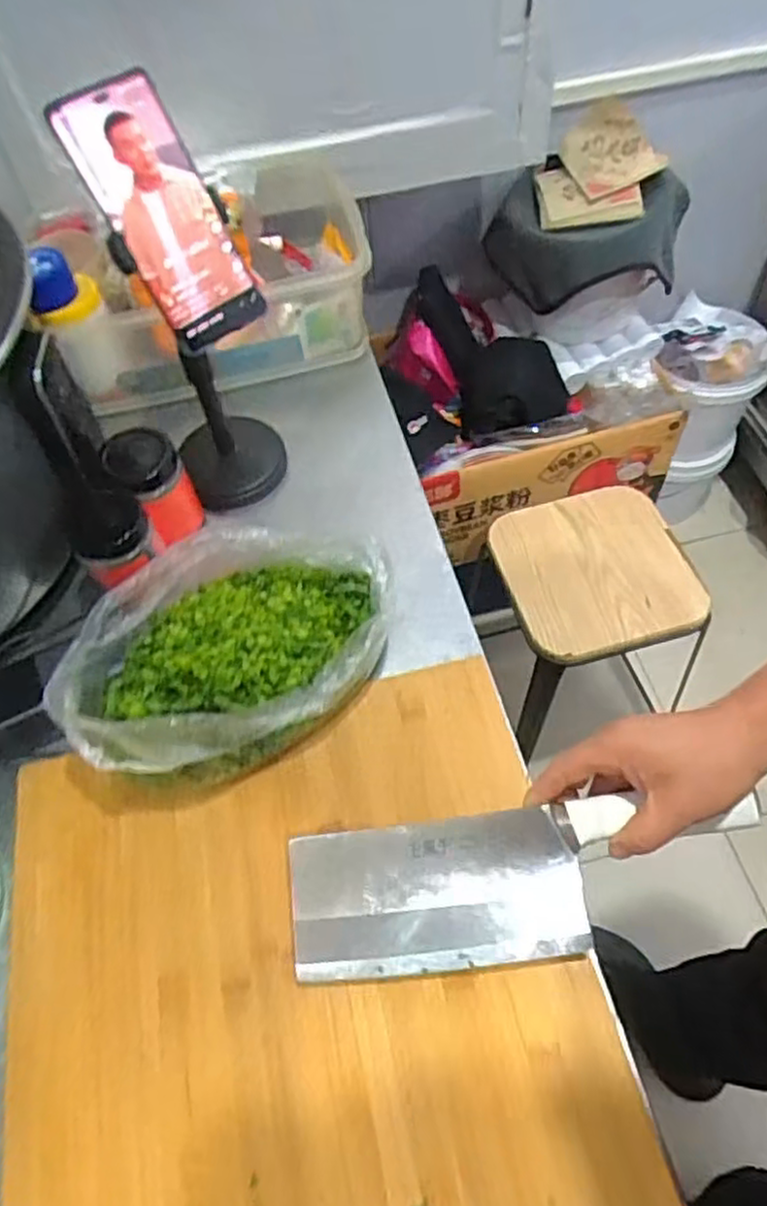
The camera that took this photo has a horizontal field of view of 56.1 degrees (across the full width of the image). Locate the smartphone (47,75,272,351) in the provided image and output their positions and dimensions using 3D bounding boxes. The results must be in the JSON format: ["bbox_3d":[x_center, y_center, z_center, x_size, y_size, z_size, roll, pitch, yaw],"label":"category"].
[{"bbox_3d":[-0.148,-0.264,0.494,0.073,0.164,0.016,-39,31,-19],"label":"smartphone"}]

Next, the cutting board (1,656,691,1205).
[{"bbox_3d":[-0.030,0.317,0.414,0.364,0.026,0.545,-12,57,-4],"label":"cutting board"}]

